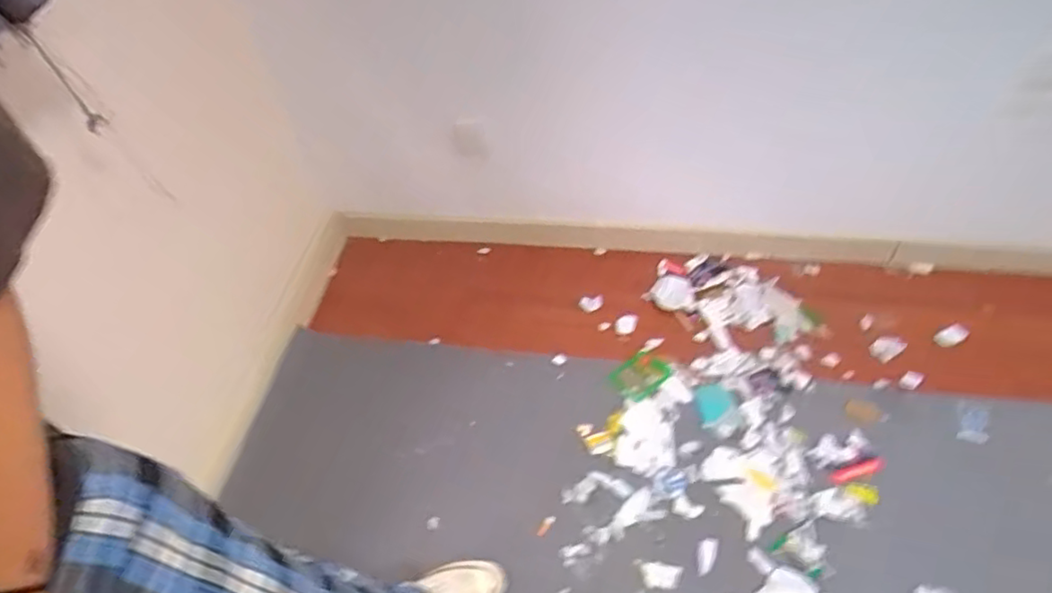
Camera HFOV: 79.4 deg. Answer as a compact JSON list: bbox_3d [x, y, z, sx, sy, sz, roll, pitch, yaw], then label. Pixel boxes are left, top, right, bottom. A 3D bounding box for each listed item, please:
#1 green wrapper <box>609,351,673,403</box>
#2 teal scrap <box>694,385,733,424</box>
[{"bbox_3d":[0.251,0.171,1.393,0.120,0.009,0.092,-35,62,-19],"label":"green wrapper"},{"bbox_3d":[0.393,0.223,1.342,0.091,0.006,0.076,-37,57,-21],"label":"teal scrap"}]

